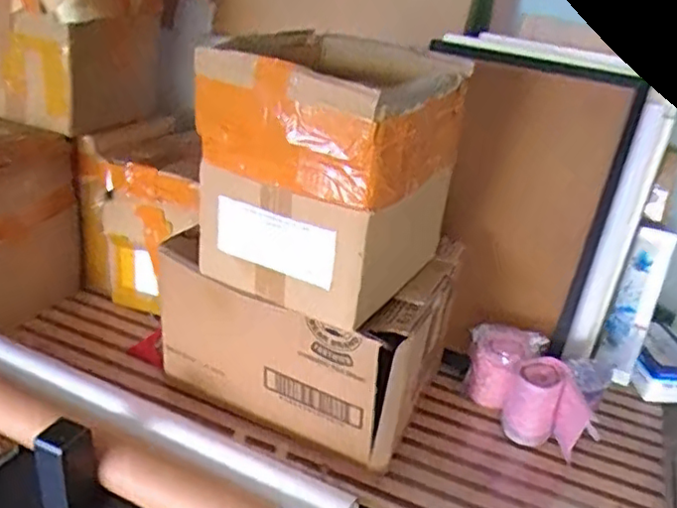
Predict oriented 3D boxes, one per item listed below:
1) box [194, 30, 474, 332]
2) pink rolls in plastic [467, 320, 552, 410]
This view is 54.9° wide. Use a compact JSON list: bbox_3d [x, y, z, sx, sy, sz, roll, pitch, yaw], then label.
[{"bbox_3d":[-0.008,-0.117,0.896,0.269,0.306,0.266,19,29,23],"label":"box"},{"bbox_3d":[0.283,0.189,1.117,0.098,0.124,0.098,28,34,36],"label":"pink rolls in plastic"}]

